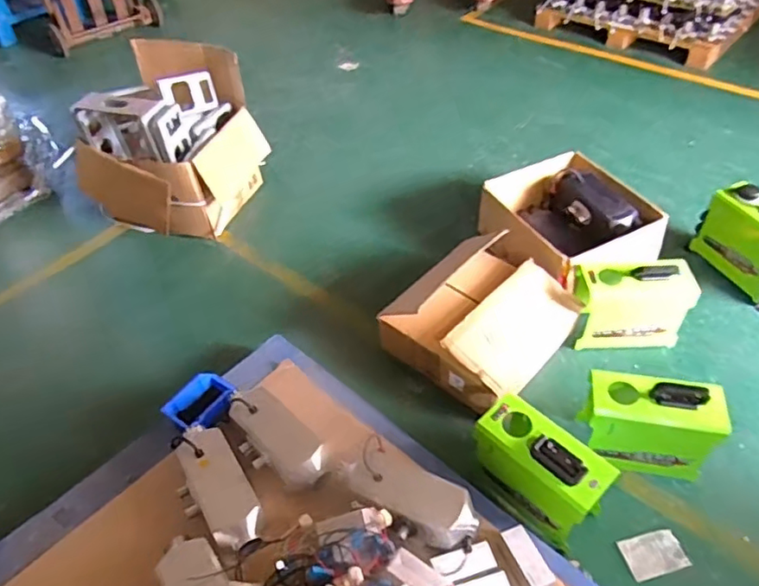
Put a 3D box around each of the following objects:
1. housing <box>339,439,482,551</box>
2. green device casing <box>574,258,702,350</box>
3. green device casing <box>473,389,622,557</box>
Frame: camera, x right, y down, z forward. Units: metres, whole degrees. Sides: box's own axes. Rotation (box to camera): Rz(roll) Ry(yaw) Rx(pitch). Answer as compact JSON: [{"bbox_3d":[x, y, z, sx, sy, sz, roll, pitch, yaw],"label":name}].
[{"bbox_3d":[0.062,0.457,1.334,0.322,0.060,0.161,31,59,24],"label":"housing"},{"bbox_3d":[0.752,0.039,1.749,0.334,0.263,0.143,1,46,4],"label":"green device casing"},{"bbox_3d":[0.382,0.427,1.432,0.162,0.244,0.314,-34,53,-26],"label":"green device casing"}]

